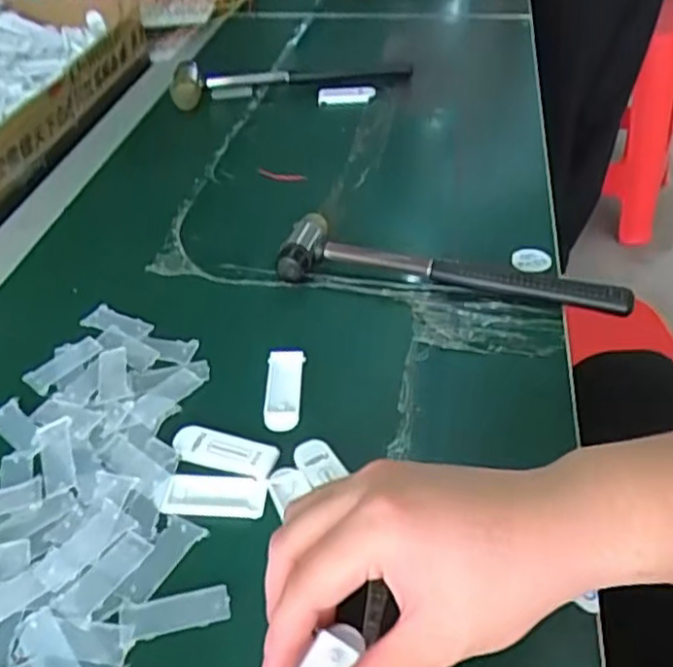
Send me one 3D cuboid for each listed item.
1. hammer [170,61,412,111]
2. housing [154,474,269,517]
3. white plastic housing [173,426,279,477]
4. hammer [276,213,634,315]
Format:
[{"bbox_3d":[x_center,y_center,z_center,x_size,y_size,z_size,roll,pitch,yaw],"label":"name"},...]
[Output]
[{"bbox_3d":[-0.046,-0.264,0.738,0.246,0.028,0.061,-4,41,-3],"label":"hammer"},{"bbox_3d":[-0.064,0.082,0.365,0.055,0.008,0.022,3,42,5],"label":"housing"},{"bbox_3d":[-0.061,0.062,0.383,0.057,0.004,0.021,11,43,13],"label":"white plastic housing"},{"bbox_3d":[0.079,-0.048,0.493,0.232,0.023,0.054,7,42,9],"label":"hammer"}]

